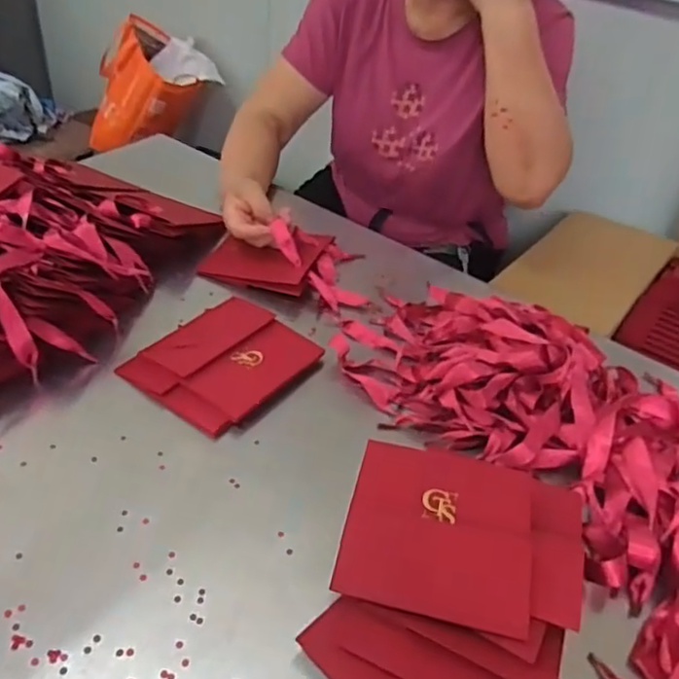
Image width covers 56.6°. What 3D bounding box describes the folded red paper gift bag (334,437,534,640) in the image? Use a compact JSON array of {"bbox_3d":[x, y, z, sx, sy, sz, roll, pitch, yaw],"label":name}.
[{"bbox_3d":[0.078,0.144,0.494,0.138,0.013,0.141,11,45,9],"label":"folded red paper gift bag"}]

